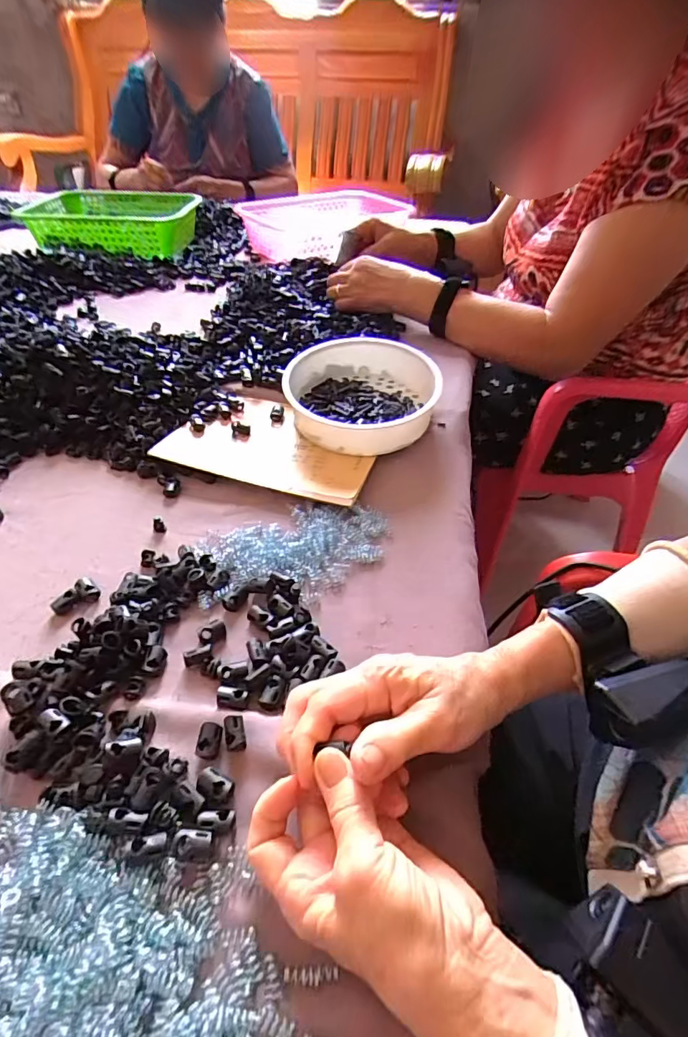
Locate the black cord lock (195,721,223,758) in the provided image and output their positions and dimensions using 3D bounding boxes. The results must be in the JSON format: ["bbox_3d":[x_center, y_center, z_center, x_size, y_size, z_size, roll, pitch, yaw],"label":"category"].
[{"bbox_3d":[-0.080,0.132,0.294,0.012,0.010,0.018,8,44,7],"label":"black cord lock"}]

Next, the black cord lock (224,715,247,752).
[{"bbox_3d":[-0.065,0.129,0.296,0.011,0.011,0.018,-10,44,-11],"label":"black cord lock"}]

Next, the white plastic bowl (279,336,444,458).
[{"bbox_3d":[0.020,-0.131,0.530,0.150,0.055,0.158,0,43,0],"label":"white plastic bowl"}]

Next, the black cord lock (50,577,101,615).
[{"bbox_3d":[-0.206,0.060,0.377,0.020,0.008,0.032,33,52,29],"label":"black cord lock"}]

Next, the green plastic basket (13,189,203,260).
[{"bbox_3d":[-0.446,-0.575,0.961,0.311,0.070,0.246,4,43,3],"label":"green plastic basket"}]

